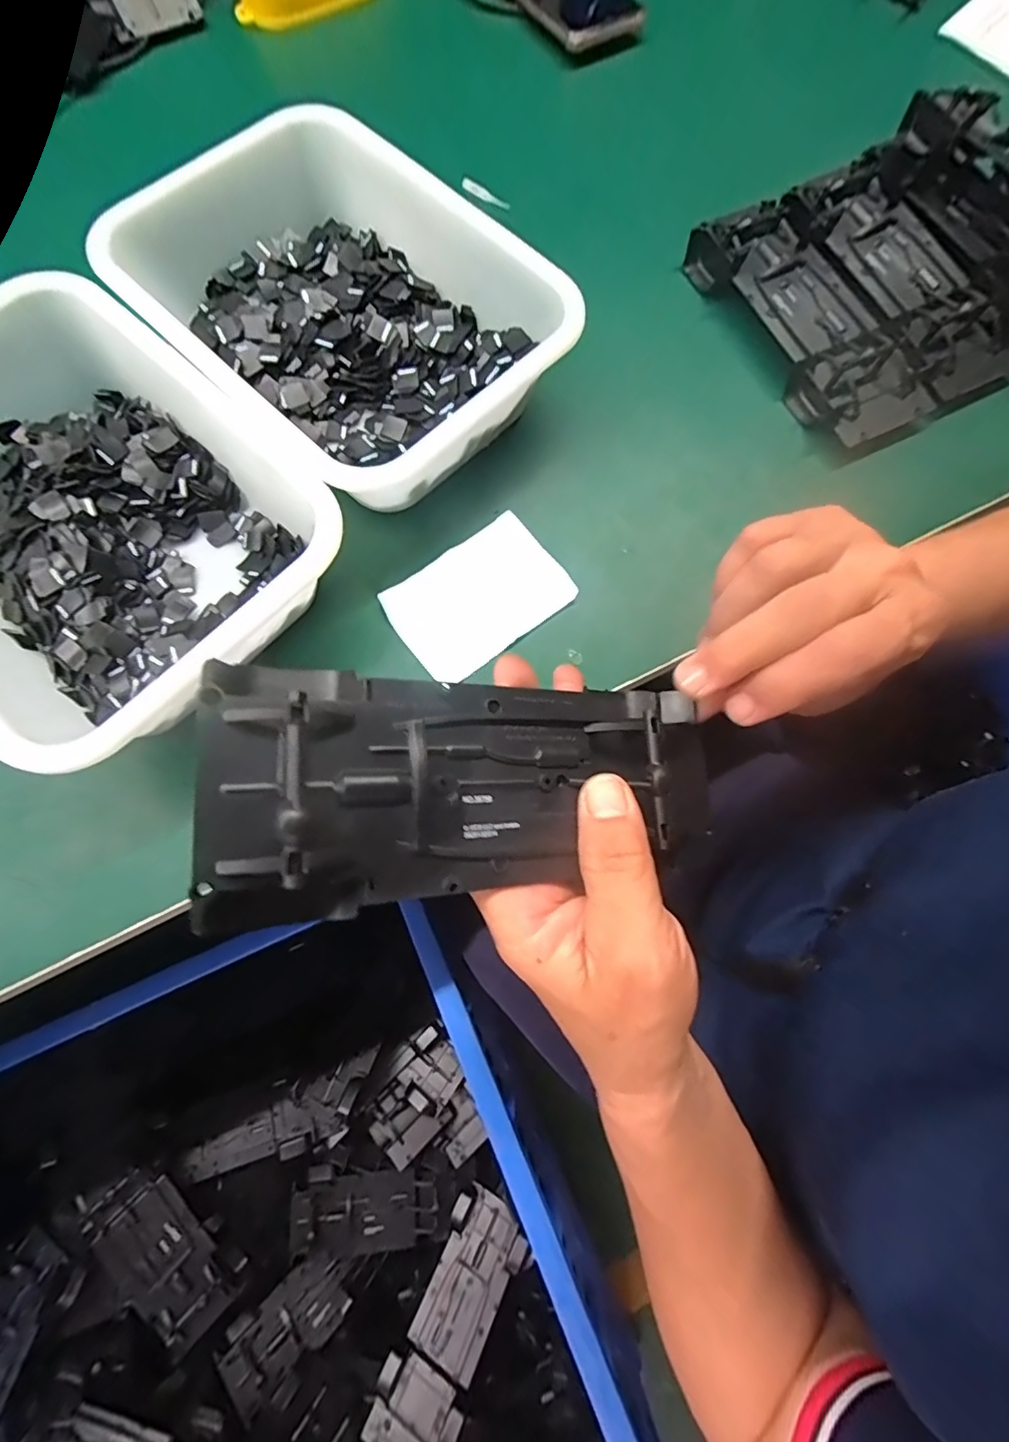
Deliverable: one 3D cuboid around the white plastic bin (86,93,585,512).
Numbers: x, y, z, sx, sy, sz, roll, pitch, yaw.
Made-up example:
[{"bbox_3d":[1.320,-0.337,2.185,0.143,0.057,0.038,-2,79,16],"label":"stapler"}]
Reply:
[{"bbox_3d":[-0.097,-0.243,0.322,0.247,0.062,0.187,44,78,9],"label":"white plastic bin"}]

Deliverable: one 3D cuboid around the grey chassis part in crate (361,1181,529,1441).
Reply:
[{"bbox_3d":[-0.051,0.584,0.516,0.078,0.022,0.193,21,51,20],"label":"grey chassis part in crate"}]

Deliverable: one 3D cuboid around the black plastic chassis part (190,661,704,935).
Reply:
[{"bbox_3d":[-0.003,0.019,0.180,0.172,0.028,0.068,-3,74,-28],"label":"black plastic chassis part"}]

